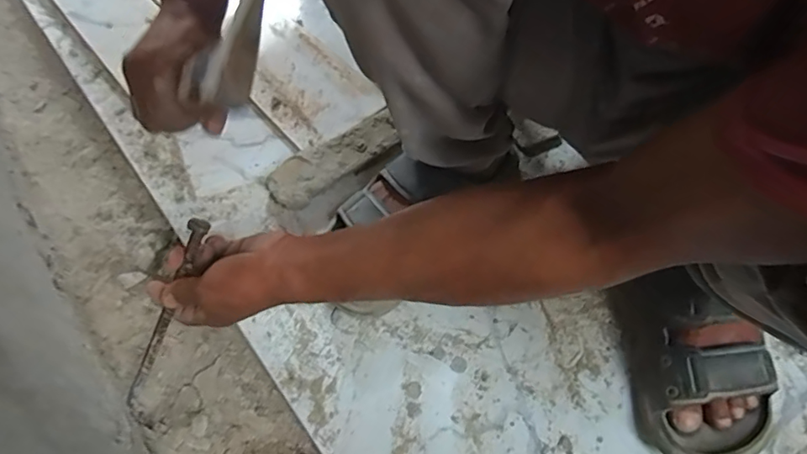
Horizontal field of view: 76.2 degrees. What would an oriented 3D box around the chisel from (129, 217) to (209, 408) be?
[{"bbox_3d":[-0.201,0.075,0.435,0.014,0.009,0.186,31,106,15],"label":"chisel"}]

